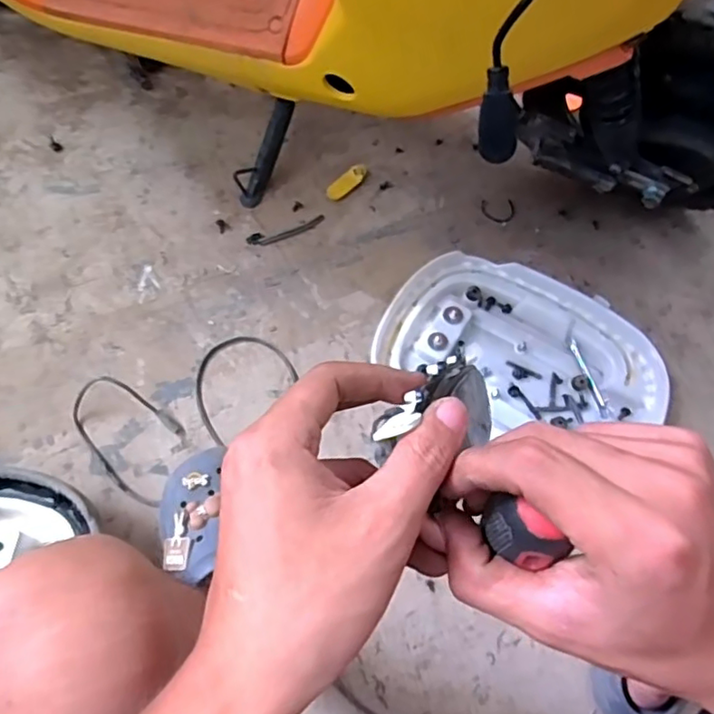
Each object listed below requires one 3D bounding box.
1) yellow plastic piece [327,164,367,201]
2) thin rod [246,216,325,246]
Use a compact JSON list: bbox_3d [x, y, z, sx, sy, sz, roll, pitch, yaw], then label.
[{"bbox_3d":[-0.015,-0.270,0.923,0.029,0.014,0.072,43,72,15],"label":"yellow plastic piece"},{"bbox_3d":[-0.104,-0.186,0.889,0.118,0.004,0.025,-17,69,-9],"label":"thin rod"}]

